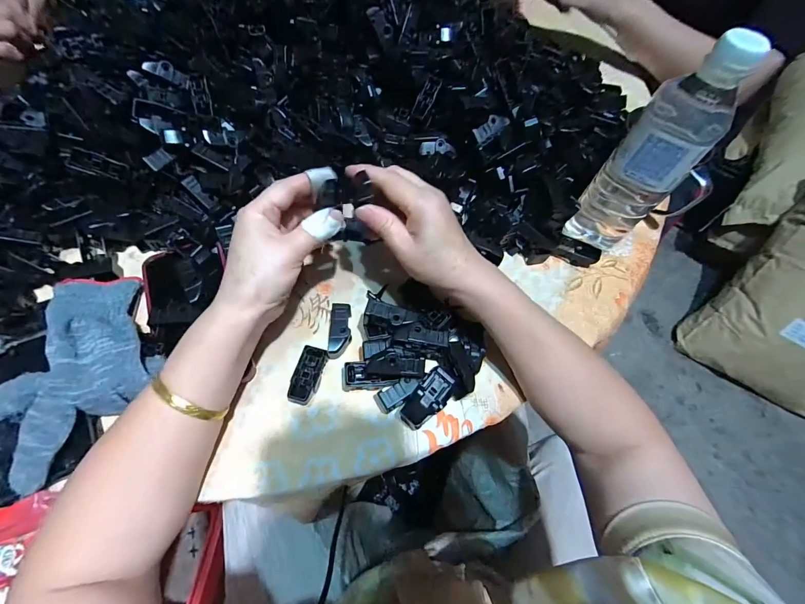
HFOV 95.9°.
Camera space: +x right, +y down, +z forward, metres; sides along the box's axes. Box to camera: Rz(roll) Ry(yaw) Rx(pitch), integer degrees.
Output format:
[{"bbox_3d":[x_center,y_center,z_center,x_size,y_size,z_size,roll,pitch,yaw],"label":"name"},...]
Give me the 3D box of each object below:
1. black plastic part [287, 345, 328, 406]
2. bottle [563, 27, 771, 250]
[{"bbox_3d":[-0.083,0.065,0.321,0.022,0.019,0.049,13,64,3],"label":"black plastic part"},{"bbox_3d":[0.226,-0.127,0.335,0.061,0.203,0.049,41,68,16],"label":"bottle"}]

